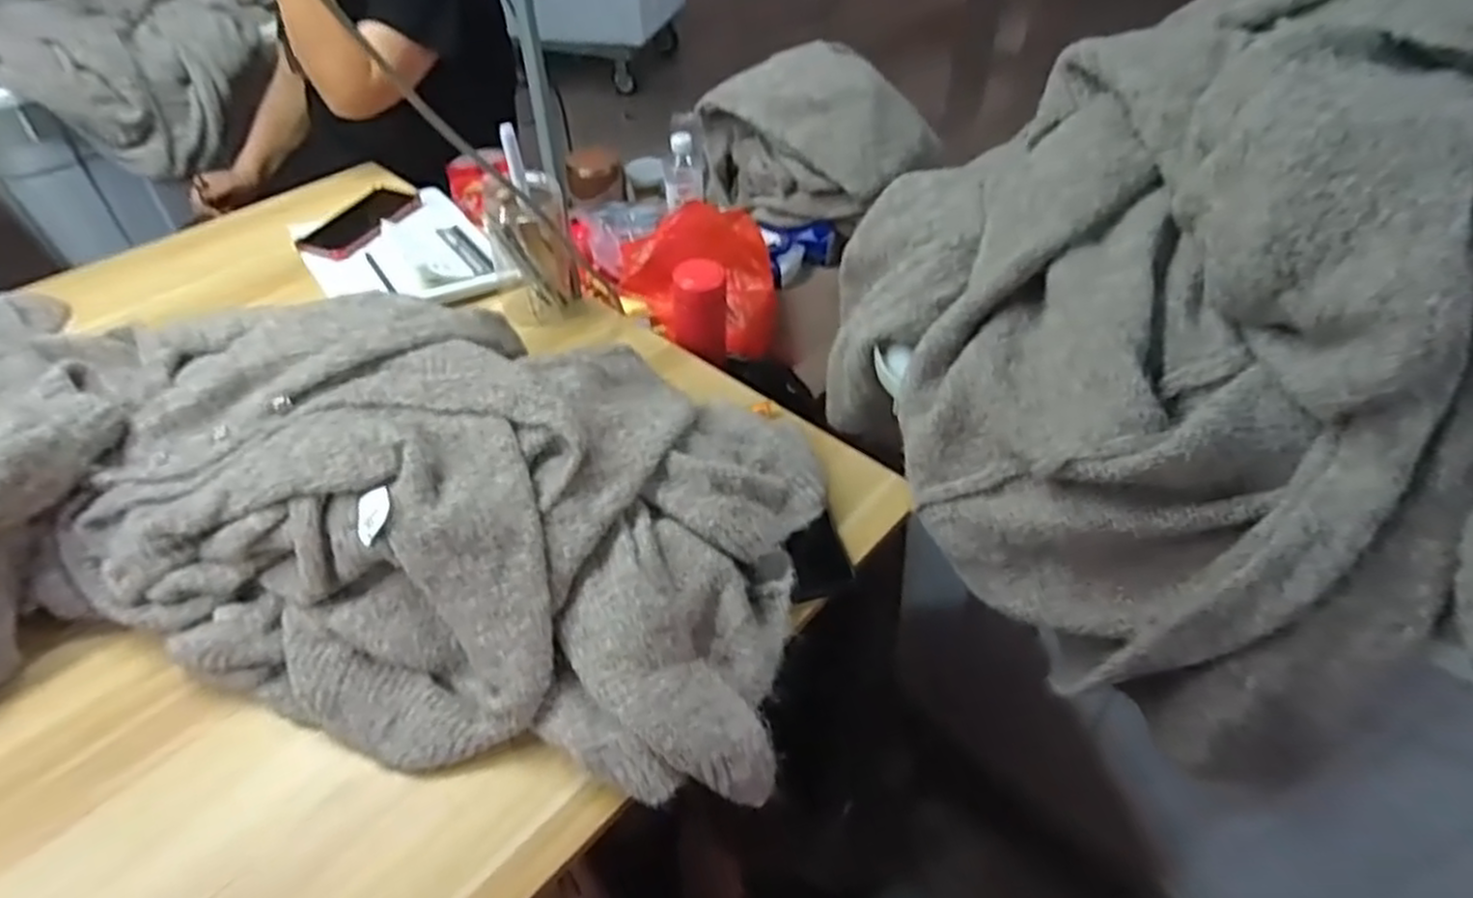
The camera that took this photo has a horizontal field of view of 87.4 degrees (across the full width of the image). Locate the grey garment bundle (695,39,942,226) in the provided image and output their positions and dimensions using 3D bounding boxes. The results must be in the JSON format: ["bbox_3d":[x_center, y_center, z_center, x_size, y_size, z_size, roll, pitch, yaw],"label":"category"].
[{"bbox_3d":[0.136,-0.519,1.282,0.333,0.221,0.231,28,52,25],"label":"grey garment bundle"}]

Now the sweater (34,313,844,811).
[{"bbox_3d":[-0.230,0.039,0.623,0.557,0.143,0.352,8,46,7],"label":"sweater"}]

